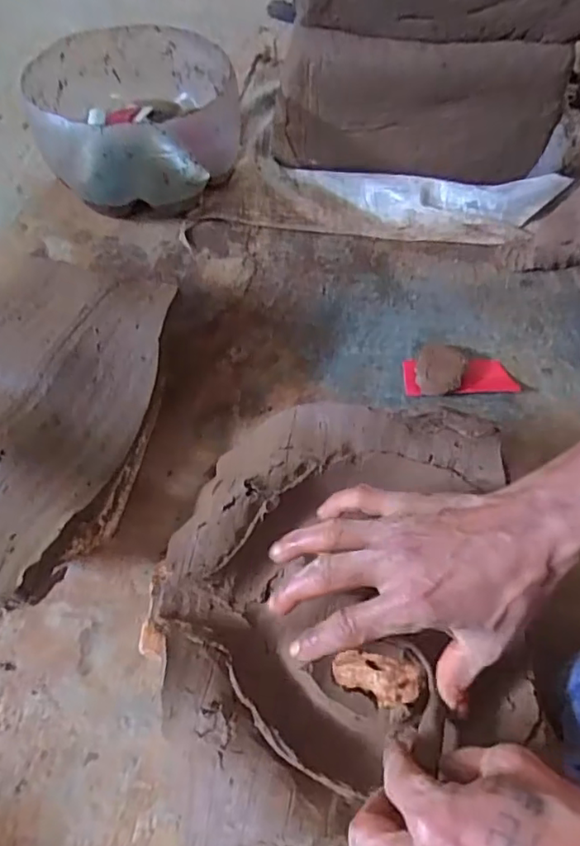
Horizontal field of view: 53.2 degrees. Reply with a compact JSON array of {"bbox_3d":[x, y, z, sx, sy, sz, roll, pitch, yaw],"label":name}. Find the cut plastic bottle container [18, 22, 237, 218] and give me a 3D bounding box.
[{"bbox_3d":[-0.186,-0.376,0.726,0.227,0.133,0.254,-13,58,-9],"label":"cut plastic bottle container"}]

